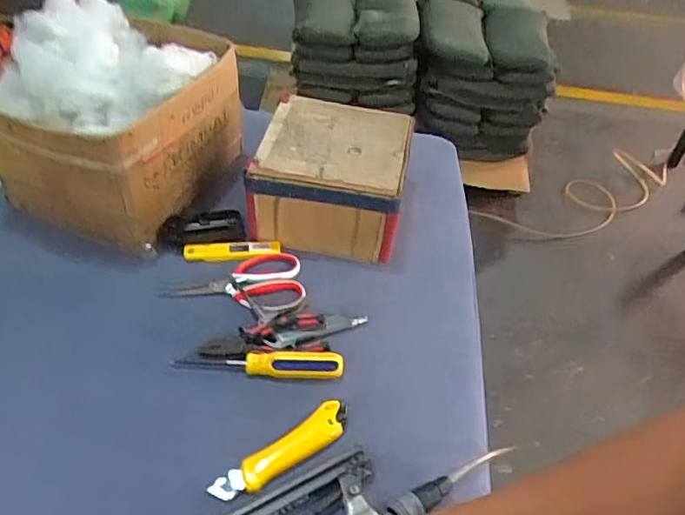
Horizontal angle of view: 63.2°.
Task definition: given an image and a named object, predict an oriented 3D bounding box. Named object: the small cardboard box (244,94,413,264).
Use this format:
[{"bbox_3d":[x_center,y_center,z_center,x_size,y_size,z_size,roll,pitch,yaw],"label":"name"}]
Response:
[{"bbox_3d":[-0.011,-0.119,0.839,0.212,0.132,0.216,9,45,5],"label":"small cardboard box"}]

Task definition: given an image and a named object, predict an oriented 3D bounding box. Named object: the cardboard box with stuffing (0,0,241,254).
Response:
[{"bbox_3d":[-0.309,-0.210,0.817,0.260,0.247,0.310,18,46,14],"label":"cardboard box with stuffing"}]

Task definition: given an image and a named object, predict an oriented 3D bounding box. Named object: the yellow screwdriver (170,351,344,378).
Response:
[{"bbox_3d":[-0.099,0.123,0.660,0.197,0.022,0.030,3,45,0],"label":"yellow screwdriver"}]

